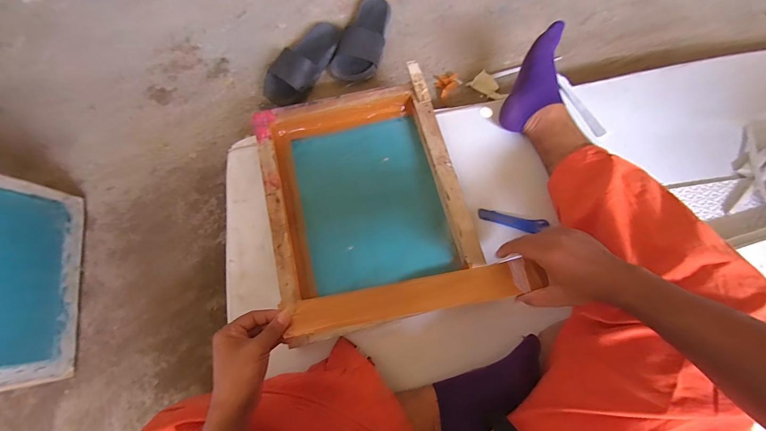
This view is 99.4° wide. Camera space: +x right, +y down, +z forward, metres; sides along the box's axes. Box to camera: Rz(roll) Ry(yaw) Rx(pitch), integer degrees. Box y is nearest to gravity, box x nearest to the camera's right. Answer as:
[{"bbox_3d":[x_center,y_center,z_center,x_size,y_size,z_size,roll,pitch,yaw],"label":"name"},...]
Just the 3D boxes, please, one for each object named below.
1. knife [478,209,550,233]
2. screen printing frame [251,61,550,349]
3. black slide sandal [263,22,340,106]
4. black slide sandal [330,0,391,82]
[{"bbox_3d":[0.263,0.012,0.661,0.134,0.021,0.032,13,76,3],"label":"knife"},{"bbox_3d":[-0.007,-0.042,0.647,0.420,0.060,0.435,-13,77,-4],"label":"screen printing frame"},{"bbox_3d":[-0.212,-0.381,0.825,0.110,0.063,0.232,30,76,7],"label":"black slide sandal"},{"bbox_3d":[-0.049,-0.471,0.854,0.114,0.056,0.259,17,75,3],"label":"black slide sandal"}]

